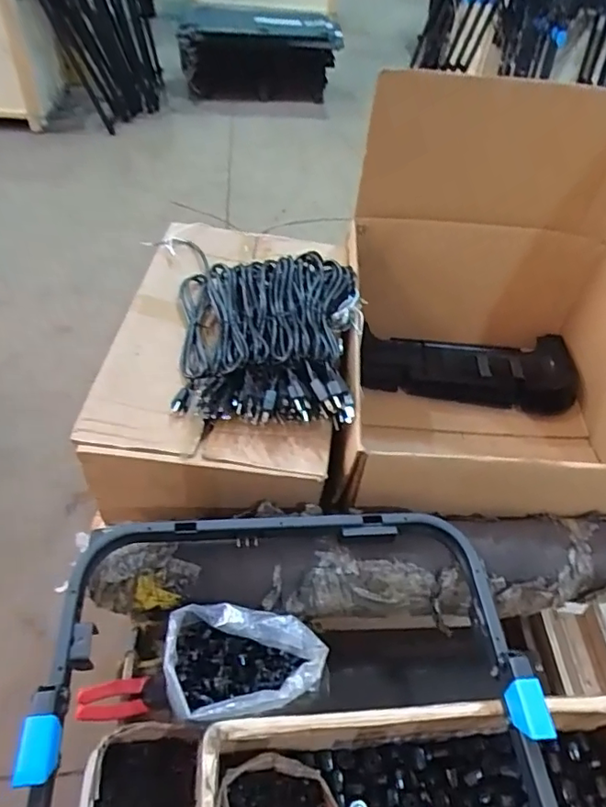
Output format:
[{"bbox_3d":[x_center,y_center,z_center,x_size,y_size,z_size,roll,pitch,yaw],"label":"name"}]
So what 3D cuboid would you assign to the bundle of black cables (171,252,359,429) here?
[{"bbox_3d":[-0.064,-0.107,0.864,0.284,0.085,0.313,6,48,-1],"label":"bundle of black cables"}]

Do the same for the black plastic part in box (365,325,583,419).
[{"bbox_3d":[0.368,-0.082,1.193,0.431,0.074,0.186,10,48,3],"label":"black plastic part in box"}]

